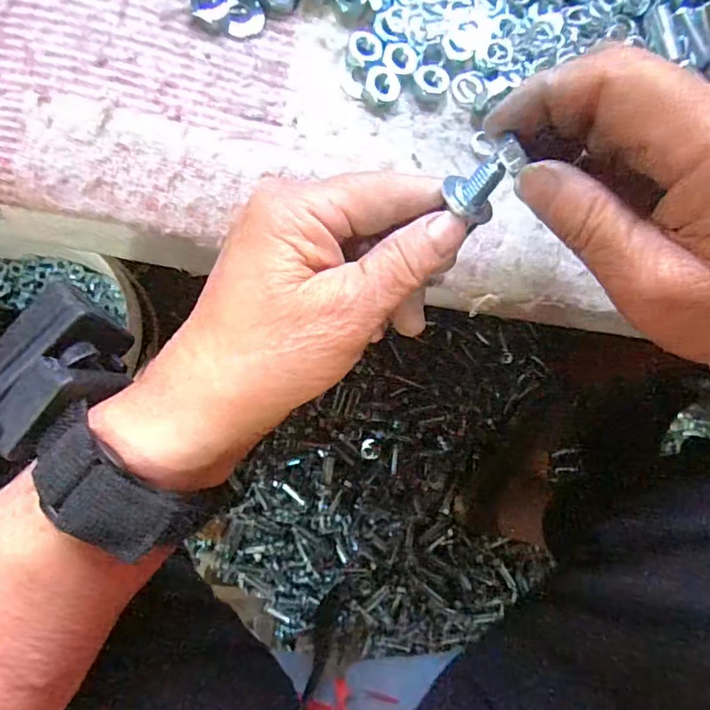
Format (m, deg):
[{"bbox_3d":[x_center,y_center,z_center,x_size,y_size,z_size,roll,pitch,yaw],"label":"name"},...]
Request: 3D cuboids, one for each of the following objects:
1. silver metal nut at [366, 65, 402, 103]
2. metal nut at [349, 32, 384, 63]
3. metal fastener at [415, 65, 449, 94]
[{"bbox_3d":[0.013,-0.126,0.239,0.016,0.004,0.018,18,80,-11],"label":"silver metal nut"},{"bbox_3d":[0.005,-0.143,0.239,0.015,0.004,0.015,2,83,-14],"label":"metal nut"},{"bbox_3d":[0.037,-0.131,0.246,0.017,0.004,0.013,-6,85,-15],"label":"metal fastener"}]

